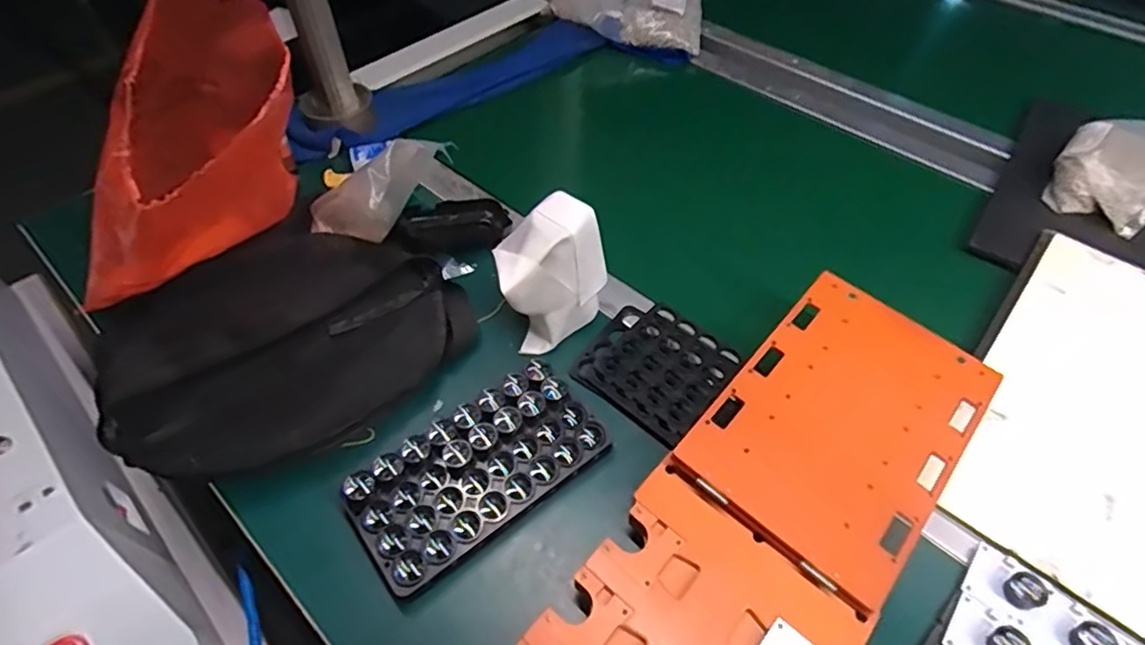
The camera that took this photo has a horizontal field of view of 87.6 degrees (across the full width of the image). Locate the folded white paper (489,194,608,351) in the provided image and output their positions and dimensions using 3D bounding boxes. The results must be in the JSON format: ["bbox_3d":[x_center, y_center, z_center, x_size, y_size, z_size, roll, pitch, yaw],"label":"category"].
[{"bbox_3d":[-0.019,-0.042,0.532,0.099,0.121,0.070,-19,54,-15],"label":"folded white paper"}]

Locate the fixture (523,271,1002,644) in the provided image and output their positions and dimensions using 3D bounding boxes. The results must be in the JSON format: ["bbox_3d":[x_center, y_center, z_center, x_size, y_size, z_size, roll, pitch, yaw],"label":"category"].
[{"bbox_3d":[0.129,0.147,0.410,0.163,0.021,0.455,32,63,22],"label":"fixture"}]

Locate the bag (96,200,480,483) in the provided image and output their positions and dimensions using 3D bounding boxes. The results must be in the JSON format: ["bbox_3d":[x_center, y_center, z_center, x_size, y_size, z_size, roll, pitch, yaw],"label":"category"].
[{"bbox_3d":[-0.257,0.011,0.536,0.300,0.052,0.243,-30,58,-22],"label":"bag"}]

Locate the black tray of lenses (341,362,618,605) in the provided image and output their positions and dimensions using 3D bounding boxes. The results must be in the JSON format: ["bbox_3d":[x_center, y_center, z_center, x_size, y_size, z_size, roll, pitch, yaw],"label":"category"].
[{"bbox_3d":[-0.072,0.116,0.469,0.193,0.042,0.095,-31,58,-22],"label":"black tray of lenses"}]

